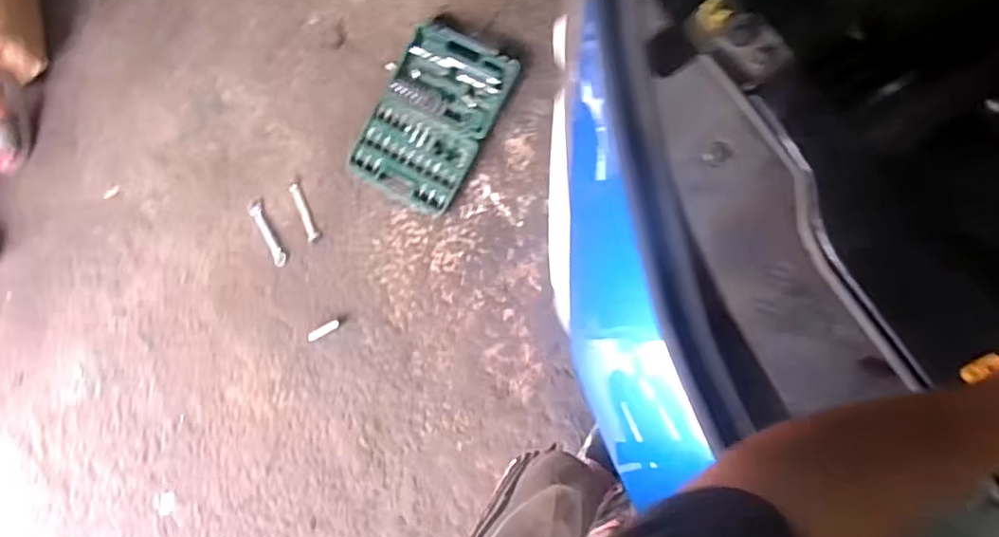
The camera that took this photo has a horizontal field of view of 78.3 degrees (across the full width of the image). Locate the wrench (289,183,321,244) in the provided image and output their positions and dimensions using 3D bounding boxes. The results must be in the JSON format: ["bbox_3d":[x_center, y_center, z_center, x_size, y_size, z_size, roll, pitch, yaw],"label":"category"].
[{"bbox_3d":[-0.462,-0.133,1.464,0.032,0.005,0.153,-23,82,10],"label":"wrench"}]

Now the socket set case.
[{"bbox_3d":[-0.155,-0.346,1.404,0.268,0.039,0.389,29,93,12],"label":"socket set case"}]

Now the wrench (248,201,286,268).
[{"bbox_3d":[-0.559,-0.085,1.483,0.036,0.007,0.174,-29,81,9],"label":"wrench"}]

